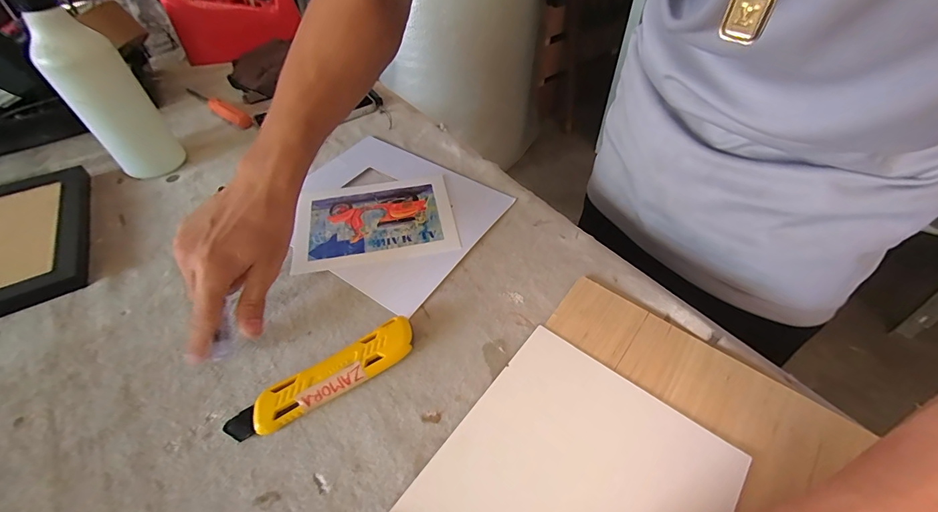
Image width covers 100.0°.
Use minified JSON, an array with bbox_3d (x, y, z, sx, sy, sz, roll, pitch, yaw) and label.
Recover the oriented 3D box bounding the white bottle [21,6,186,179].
[{"bbox_3d":[-0.403,-0.178,0.442,0.065,0.172,0.075,-32,56,-24],"label":"white bottle"}]

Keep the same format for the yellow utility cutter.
[{"bbox_3d":[-0.110,0.093,0.303,0.144,0.016,0.038,-30,55,-23],"label":"yellow utility cutter"}]

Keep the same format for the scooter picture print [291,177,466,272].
[{"bbox_3d":[-0.101,-0.040,0.424,0.162,0.006,0.121,-9,50,-6],"label":"scooter picture print"}]

